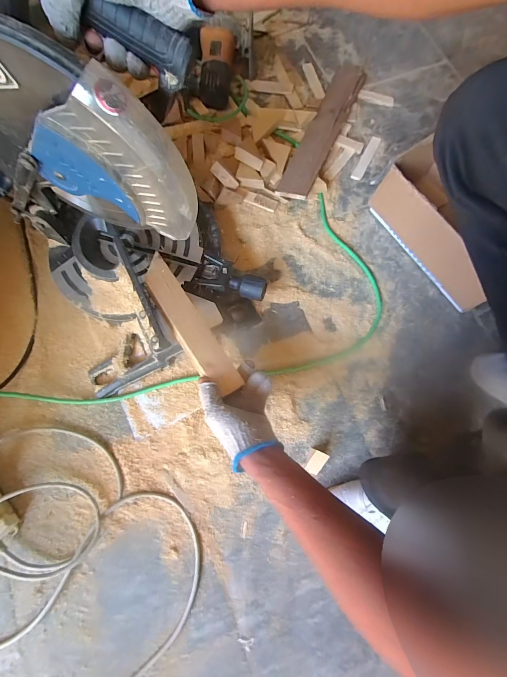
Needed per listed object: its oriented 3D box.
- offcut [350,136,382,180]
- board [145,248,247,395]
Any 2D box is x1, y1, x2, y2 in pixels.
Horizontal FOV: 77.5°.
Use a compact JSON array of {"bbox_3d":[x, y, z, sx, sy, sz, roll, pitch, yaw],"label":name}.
[{"bbox_3d":[0.250,-0.400,0.698,0.023,0.008,0.123,27,77,5],"label":"offcut"},{"bbox_3d":[-0.104,-0.025,0.498,0.052,0.013,0.253,-27,75,-29],"label":"board"}]

